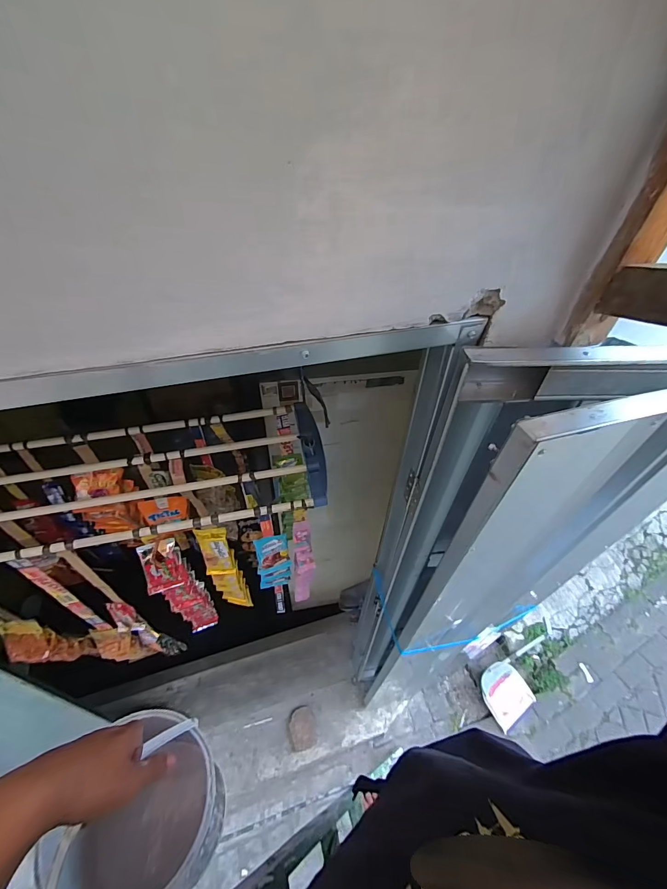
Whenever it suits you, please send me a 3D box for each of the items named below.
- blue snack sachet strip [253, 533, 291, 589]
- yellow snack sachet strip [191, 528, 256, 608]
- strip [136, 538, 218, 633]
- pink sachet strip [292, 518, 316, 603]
[{"bbox_3d":[-0.144,0.301,0.891,0.080,0.262,0.044,-13,49,-14],"label":"blue snack sachet strip"},{"bbox_3d":[-0.249,0.300,0.851,0.068,0.360,0.031,-3,47,-5],"label":"yellow snack sachet strip"},{"bbox_3d":[-0.350,0.359,0.867,0.062,0.446,0.091,37,55,28],"label":"strip"},{"bbox_3d":[-0.074,0.305,0.901,0.050,0.377,0.033,-9,48,-10],"label":"pink sachet strip"}]

